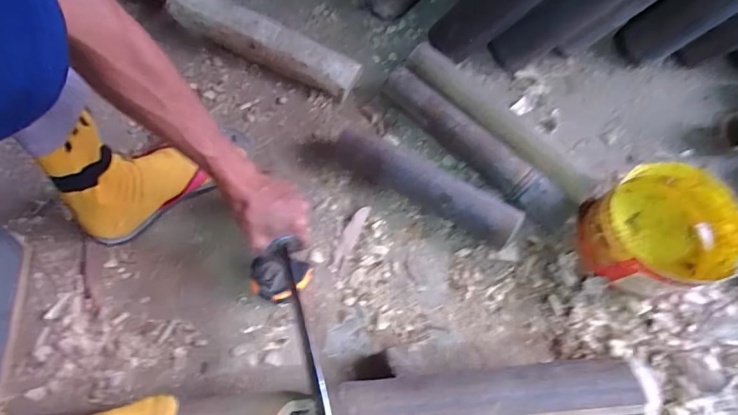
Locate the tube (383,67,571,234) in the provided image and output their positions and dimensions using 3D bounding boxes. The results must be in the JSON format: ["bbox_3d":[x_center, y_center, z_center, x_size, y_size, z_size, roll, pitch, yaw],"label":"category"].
[{"bbox_3d":[0.143,-0.089,0.608,0.050,0.057,0.325,-43,74,-14],"label":"tube"}]

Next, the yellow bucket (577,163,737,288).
[{"bbox_3d":[0.352,0.029,0.532,0.156,0.087,0.142,-25,71,-9],"label":"yellow bucket"}]

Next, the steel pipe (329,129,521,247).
[{"bbox_3d":[0.074,-0.026,0.590,0.266,0.065,0.049,28,72,11],"label":"steel pipe"}]

